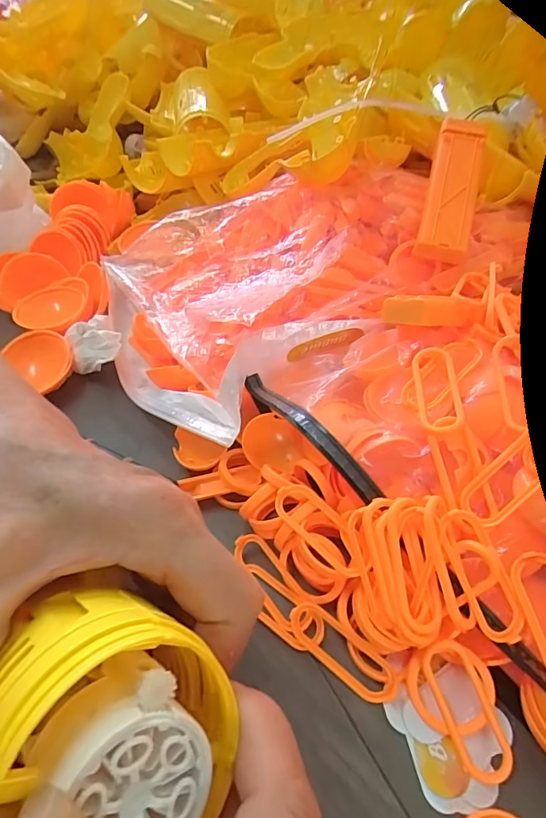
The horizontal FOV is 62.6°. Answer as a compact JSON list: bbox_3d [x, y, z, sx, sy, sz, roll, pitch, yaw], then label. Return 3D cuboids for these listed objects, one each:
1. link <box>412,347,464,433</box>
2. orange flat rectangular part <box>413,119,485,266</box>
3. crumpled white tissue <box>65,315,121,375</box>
[{"bbox_3d":[0.083,-0.010,0.222,0.023,0.009,0.051,2,49,5],"label":"link"},{"bbox_3d":[0.122,-0.151,0.307,0.031,0.016,0.106,11,78,13],"label":"orange flat rectangular part"},{"bbox_3d":[-0.132,-0.050,0.332,0.037,0.016,0.048,-18,50,-12],"label":"crumpled white tissue"}]

